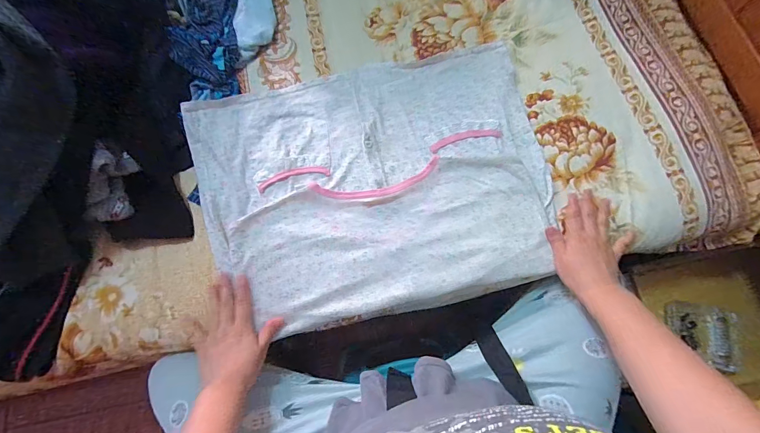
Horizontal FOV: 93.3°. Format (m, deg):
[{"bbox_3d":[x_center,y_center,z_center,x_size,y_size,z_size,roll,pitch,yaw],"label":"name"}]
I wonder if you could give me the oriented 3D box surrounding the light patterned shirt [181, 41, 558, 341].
[{"bbox_3d":[-0.009,-0.057,0.555,0.507,0.031,0.394,-12,76,-2],"label":"light patterned shirt"}]

